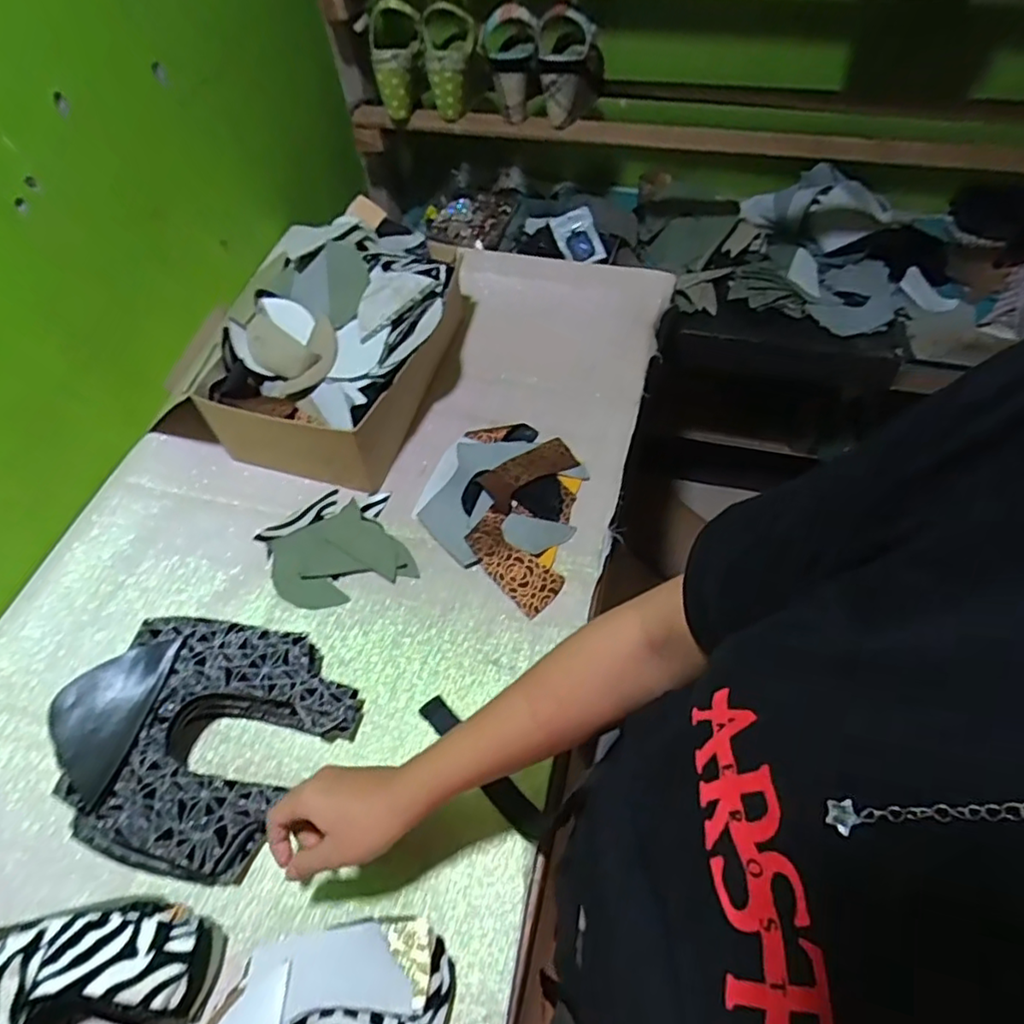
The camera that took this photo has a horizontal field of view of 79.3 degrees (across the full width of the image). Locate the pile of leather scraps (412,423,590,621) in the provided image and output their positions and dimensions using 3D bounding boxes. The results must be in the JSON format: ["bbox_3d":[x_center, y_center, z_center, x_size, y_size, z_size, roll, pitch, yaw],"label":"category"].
[{"bbox_3d":[-0.012,-0.012,0.702,0.172,0.021,0.218,14,57,11],"label":"pile of leather scraps"}]

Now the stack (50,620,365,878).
[{"bbox_3d":[-0.261,0.192,0.530,0.190,0.098,0.221,24,60,17],"label":"stack"}]

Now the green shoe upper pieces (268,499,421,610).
[{"bbox_3d":[-0.189,0.048,0.675,0.136,0.013,0.109,-24,58,-14],"label":"green shoe upper pieces"}]

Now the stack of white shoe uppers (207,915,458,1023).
[{"bbox_3d":[-0.123,0.360,0.422,0.159,0.073,0.129,-7,56,-2],"label":"stack of white shoe uppers"}]

